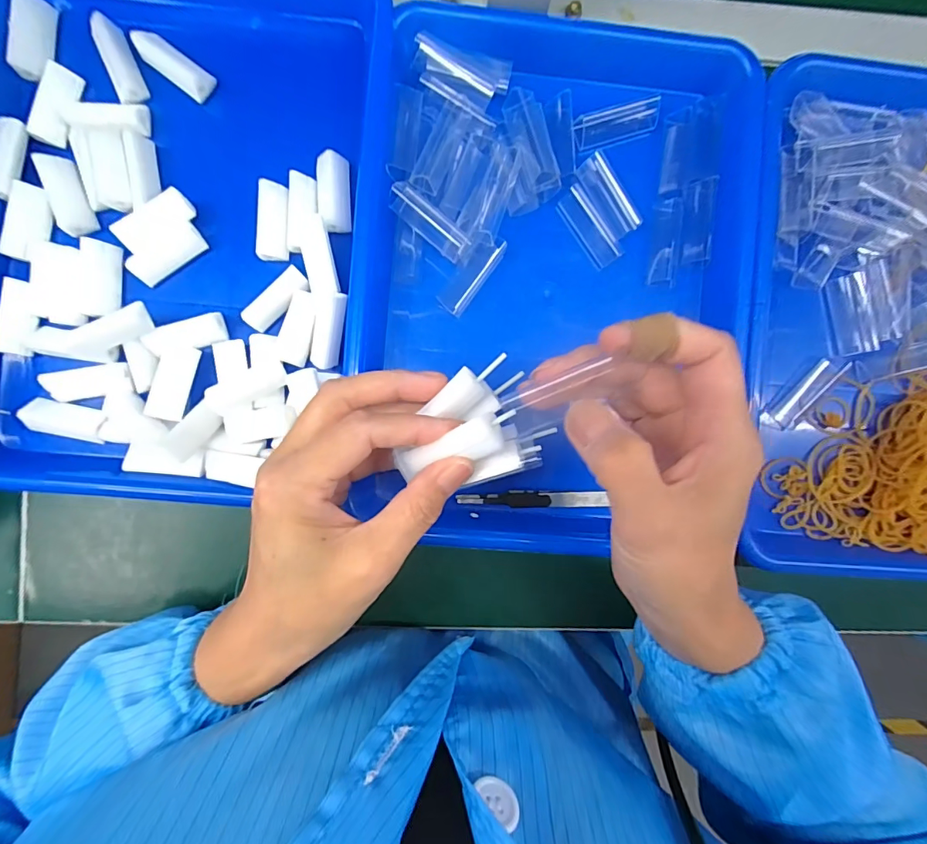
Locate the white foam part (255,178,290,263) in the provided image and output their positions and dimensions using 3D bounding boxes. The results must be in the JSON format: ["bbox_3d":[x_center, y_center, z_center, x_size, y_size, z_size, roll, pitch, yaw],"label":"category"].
[{"bbox_3d":[-0.118,-0.124,0.277,0.017,0.009,0.046,6,102,-3],"label":"white foam part"}]

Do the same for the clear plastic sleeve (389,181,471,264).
[{"bbox_3d":[-0.022,-0.126,0.281,0.056,0.007,0.018,41,88,-2],"label":"clear plastic sleeve"}]

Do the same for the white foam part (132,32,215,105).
[{"bbox_3d":[-0.180,-0.221,0.278,0.046,0.016,0.018,35,88,-2],"label":"white foam part"}]

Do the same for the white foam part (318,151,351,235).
[{"bbox_3d":[-0.082,-0.144,0.281,0.020,0.011,0.046,-2,90,-3],"label":"white foam part"}]

